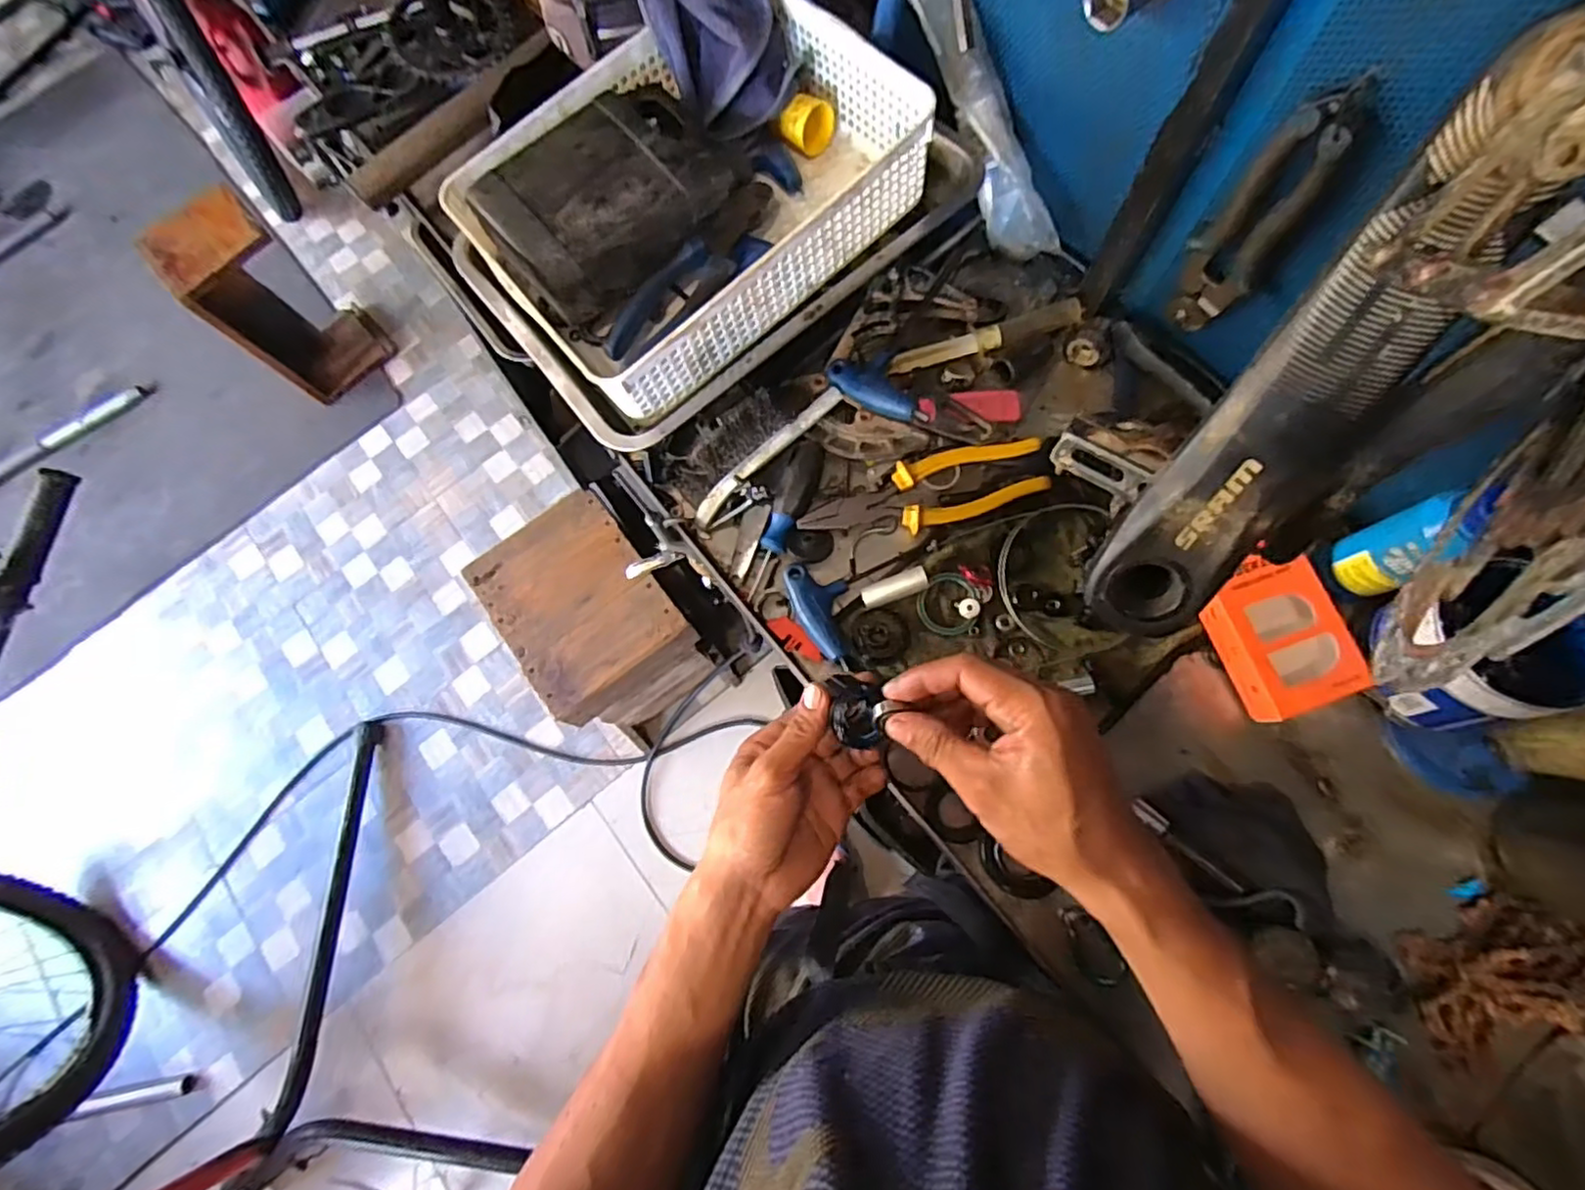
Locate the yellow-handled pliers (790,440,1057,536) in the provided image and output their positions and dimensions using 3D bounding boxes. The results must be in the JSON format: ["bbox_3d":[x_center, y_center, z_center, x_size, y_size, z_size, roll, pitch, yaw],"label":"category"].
[{"bbox_3d":[0.108,-0.085,0.565,0.208,0.028,0.058,-17,75,0],"label":"yellow-handled pliers"}]

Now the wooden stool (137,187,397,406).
[{"bbox_3d":[-1.127,-0.633,1.477,0.223,0.419,0.155,-44,77,-7],"label":"wooden stool"}]

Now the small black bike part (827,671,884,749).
[{"bbox_3d":[0.039,0.070,0.408,0.029,0.020,0.045,-6,77,-3],"label":"small black bike part"}]

